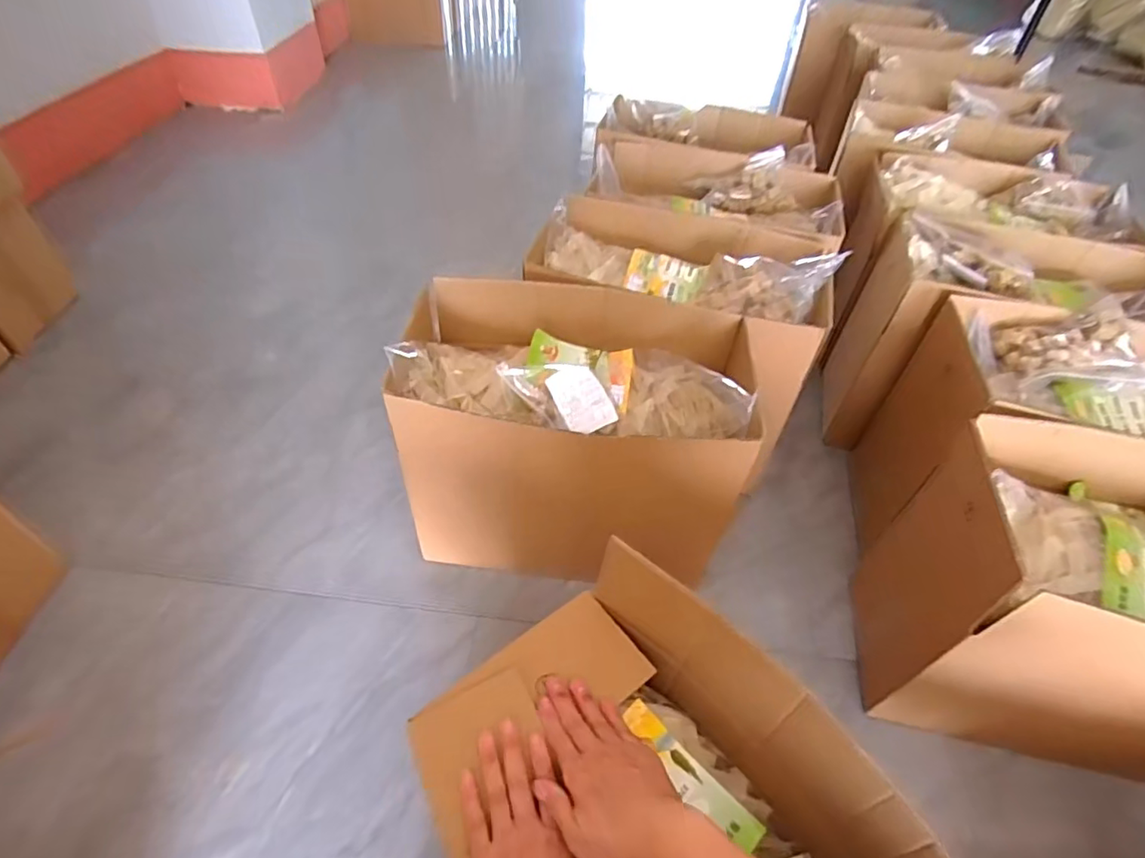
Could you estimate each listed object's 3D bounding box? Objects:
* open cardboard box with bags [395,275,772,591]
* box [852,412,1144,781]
[{"bbox_3d":[-0.003,0.023,0.824,0.411,0.346,0.245,5,47,0],"label":"open cardboard box with bags"},{"bbox_3d":[0.611,0.198,0.688,0.427,0.317,0.264,11,47,6],"label":"box"}]

